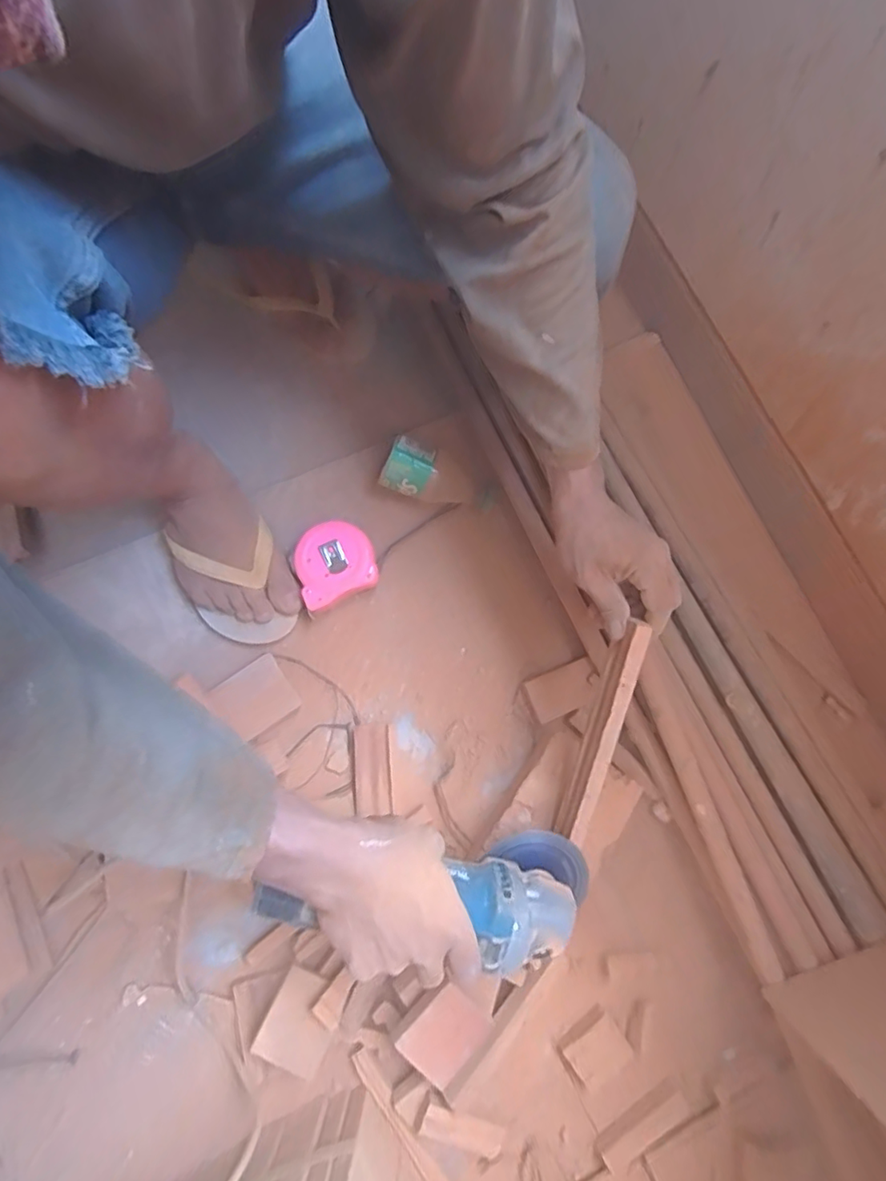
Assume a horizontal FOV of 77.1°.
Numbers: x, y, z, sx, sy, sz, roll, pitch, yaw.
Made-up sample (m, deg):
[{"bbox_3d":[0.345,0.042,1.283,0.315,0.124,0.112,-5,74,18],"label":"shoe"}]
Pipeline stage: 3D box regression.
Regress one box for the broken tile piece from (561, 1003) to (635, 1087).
[{"bbox_3d":[0.142,0.425,0.514,0.053,0.008,0.050,-37,80,-9],"label":"broken tile piece"}]

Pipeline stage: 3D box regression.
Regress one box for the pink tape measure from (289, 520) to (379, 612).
[{"bbox_3d":[-0.116,-0.028,0.592,0.084,0.035,0.080,-26,79,-7],"label":"pink tape measure"}]

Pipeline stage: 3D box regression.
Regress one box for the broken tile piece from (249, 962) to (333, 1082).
[{"bbox_3d":[-0.126,0.385,0.495,0.060,0.006,0.067,31,60,-4],"label":"broken tile piece"}]

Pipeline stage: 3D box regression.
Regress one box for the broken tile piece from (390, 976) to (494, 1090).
[{"bbox_3d":[0.000,0.381,0.480,0.068,0.007,0.062,-37,87,-27],"label":"broken tile piece"}]

